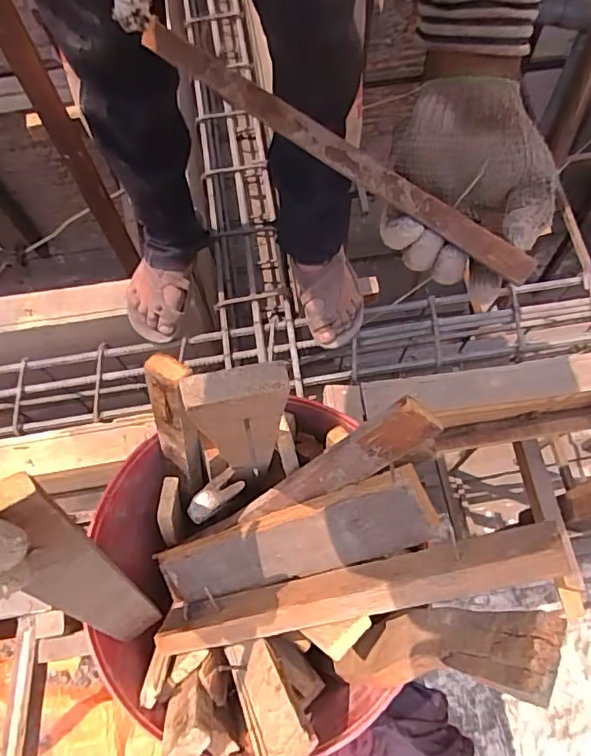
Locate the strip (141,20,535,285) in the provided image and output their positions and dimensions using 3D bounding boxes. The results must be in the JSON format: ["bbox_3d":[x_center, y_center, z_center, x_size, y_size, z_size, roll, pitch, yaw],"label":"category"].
[{"bbox_3d":[0.023,-0.172,0.399,0.339,0.013,0.017,36,72,9],"label":"strip"}]

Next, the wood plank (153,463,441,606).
[{"bbox_3d":[-0.010,0.147,0.478,0.265,0.019,0.061,-23,98,21],"label":"wood plank"}]

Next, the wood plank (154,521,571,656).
[{"bbox_3d":[0.036,0.172,0.436,0.334,0.033,0.038,-20,66,19],"label":"wood plank"}]

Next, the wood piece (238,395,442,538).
[{"bbox_3d":[0.028,0.079,0.457,0.203,0.032,0.030,-37,64,32],"label":"wood piece"}]

